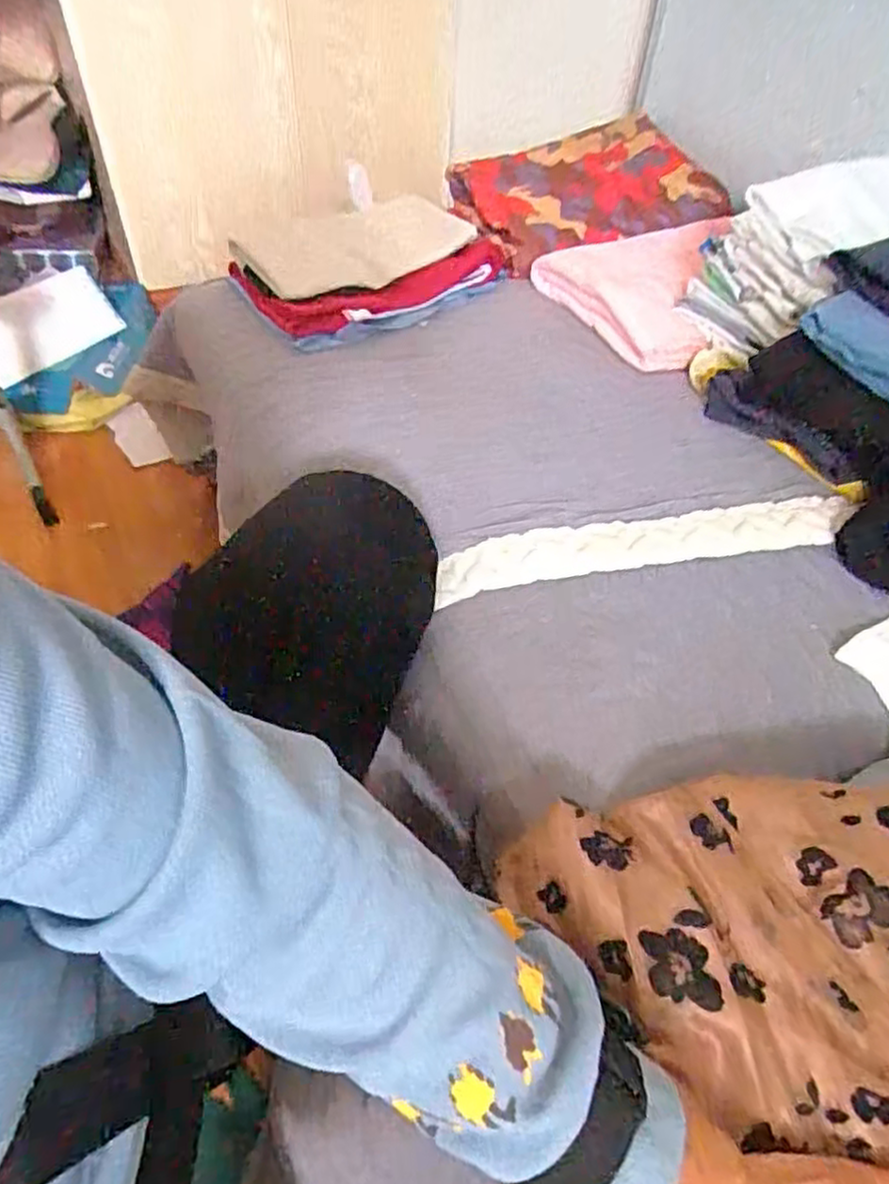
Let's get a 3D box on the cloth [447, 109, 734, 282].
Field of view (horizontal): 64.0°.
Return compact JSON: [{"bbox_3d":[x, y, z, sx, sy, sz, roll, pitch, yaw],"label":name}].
[{"bbox_3d":[0.184,-0.519,0.894,0.305,0.066,0.205,-11,51,-9],"label":"cloth"}]

